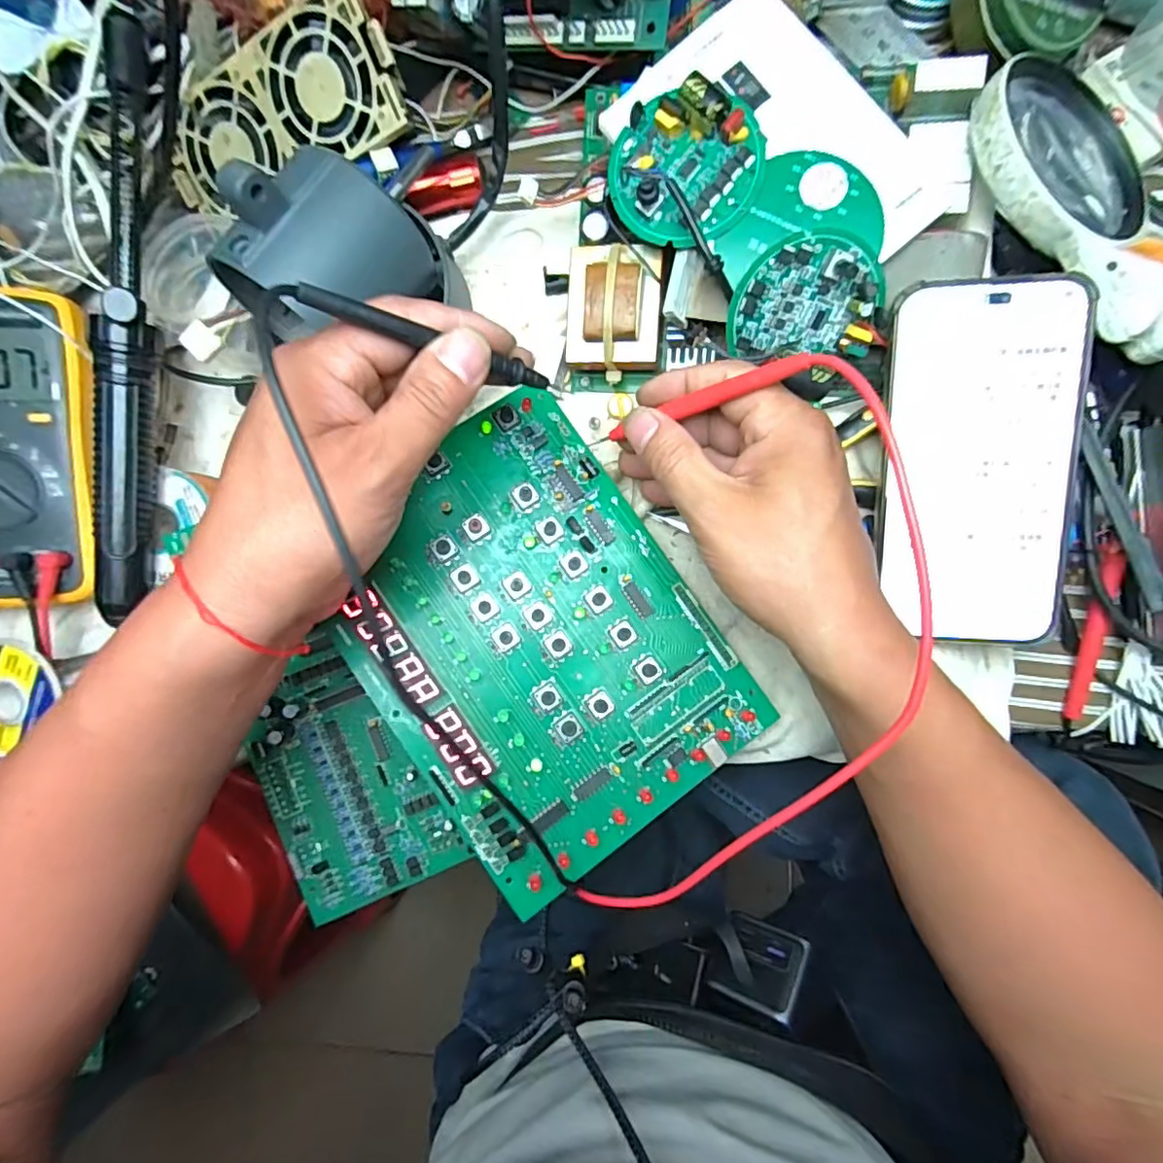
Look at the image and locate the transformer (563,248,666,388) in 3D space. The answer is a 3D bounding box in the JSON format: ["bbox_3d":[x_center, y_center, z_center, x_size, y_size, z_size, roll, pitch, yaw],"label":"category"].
[{"bbox_3d":[0.017,-0.139,0.311,0.050,0.035,0.059,9,92,7],"label":"transformer"}]

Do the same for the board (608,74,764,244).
[{"bbox_3d":[0.048,-0.191,0.270,0.068,0.019,0.058,-13,89,7],"label":"board"}]

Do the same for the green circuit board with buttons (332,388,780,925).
[{"bbox_3d":[-0.021,0.027,0.291,0.155,0.009,0.213,-33,87,-10],"label":"green circuit board with buttons"}]

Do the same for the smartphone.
[{"bbox_3d":[0.181,-0.053,0.269,0.079,0.007,0.160,-1,98,14],"label":"smartphone"}]

